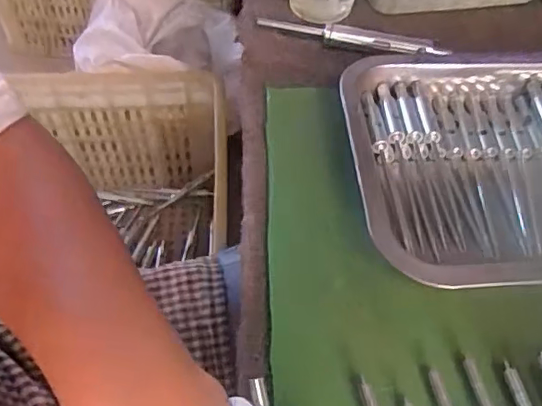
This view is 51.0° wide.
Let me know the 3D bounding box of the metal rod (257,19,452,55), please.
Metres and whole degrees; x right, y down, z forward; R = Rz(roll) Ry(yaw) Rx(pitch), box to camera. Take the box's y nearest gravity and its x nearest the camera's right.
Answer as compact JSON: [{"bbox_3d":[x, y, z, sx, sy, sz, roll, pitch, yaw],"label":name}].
[{"bbox_3d":[0.067,-0.136,0.468,0.155,0.013,0.017,7,56,4],"label":"metal rod"}]

